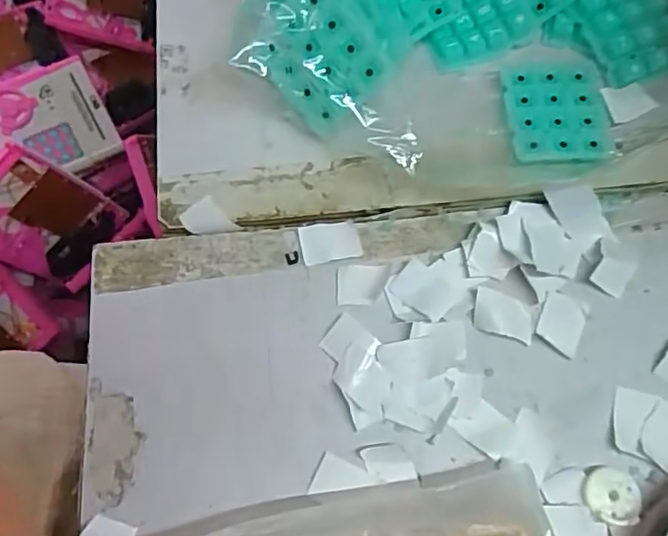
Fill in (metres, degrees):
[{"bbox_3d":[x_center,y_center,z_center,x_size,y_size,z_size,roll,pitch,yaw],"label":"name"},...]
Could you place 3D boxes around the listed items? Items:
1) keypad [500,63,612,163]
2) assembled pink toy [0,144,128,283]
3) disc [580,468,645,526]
[{"bbox_3d":[0.115,-0.080,0.310,0.050,0.009,0.059,-2,71,1],"label":"keypad"},{"bbox_3d":[-0.347,-0.055,0.706,0.134,0.153,0.027,-44,42,8],"label":"assembled pink toy"},{"bbox_3d":[0.119,0.098,0.257,0.024,0.008,0.022,-1,71,2],"label":"disc"}]

